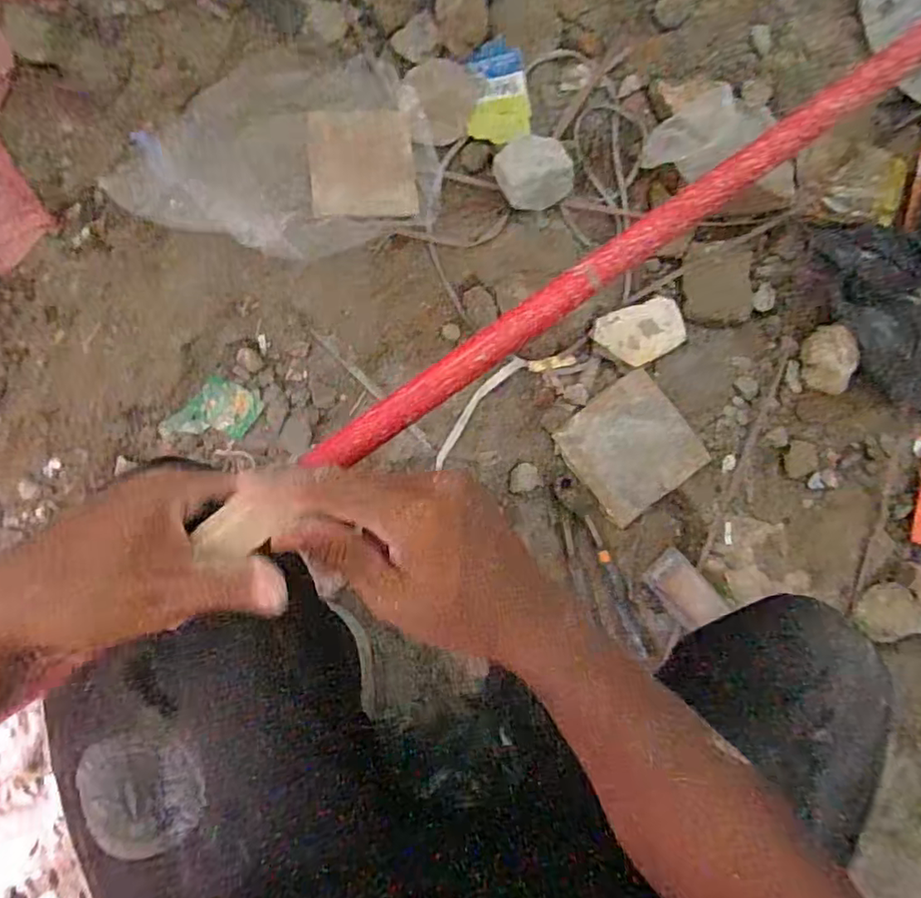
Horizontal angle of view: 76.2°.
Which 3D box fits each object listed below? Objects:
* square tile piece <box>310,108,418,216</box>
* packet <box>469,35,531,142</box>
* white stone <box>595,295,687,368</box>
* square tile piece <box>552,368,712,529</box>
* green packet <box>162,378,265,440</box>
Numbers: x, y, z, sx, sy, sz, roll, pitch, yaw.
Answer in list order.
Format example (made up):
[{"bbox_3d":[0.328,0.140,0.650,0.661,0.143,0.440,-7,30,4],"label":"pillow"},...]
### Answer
[{"bbox_3d":[-0.108,-0.313,0.647,0.113,0.005,0.116,-6,90,-13],"label":"square tile piece"},{"bbox_3d":[0.046,-0.413,0.680,0.070,0.009,0.118,-1,89,-4],"label":"packet"},{"bbox_3d":[0.210,-0.135,0.681,0.106,0.018,0.066,-21,91,-4],"label":"white stone"},{"bbox_3d":[0.197,-0.001,0.684,0.136,0.014,0.133,-38,92,-4],"label":"square tile piece"},{"bbox_3d":[-0.270,-0.046,0.639,0.097,0.006,0.061,4,89,-4],"label":"green packet"}]

